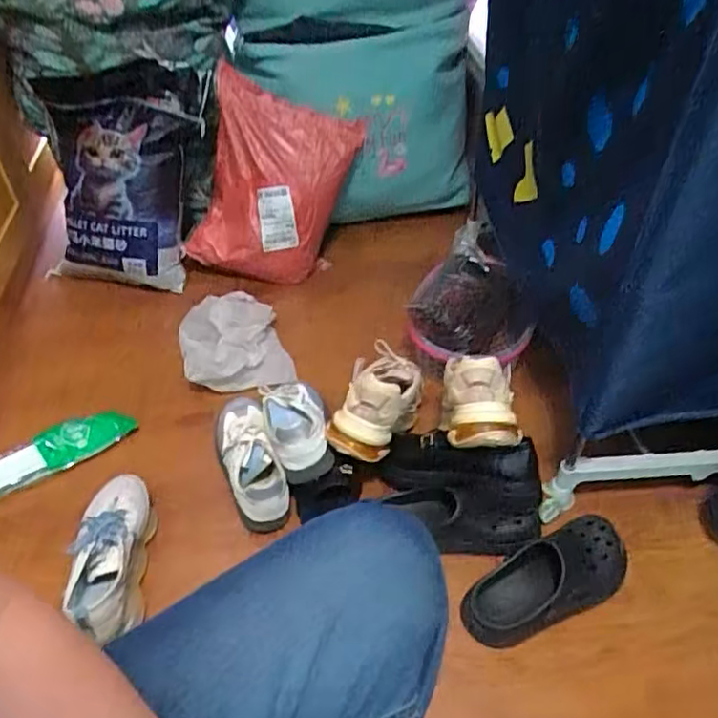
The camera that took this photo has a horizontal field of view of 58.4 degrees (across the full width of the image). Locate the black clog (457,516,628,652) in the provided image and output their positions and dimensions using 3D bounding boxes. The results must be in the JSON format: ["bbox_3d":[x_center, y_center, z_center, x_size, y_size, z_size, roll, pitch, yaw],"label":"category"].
[{"bbox_3d":[0.265,0.295,0.871,0.257,0.071,0.099,-19,47,-18],"label":"black clog"}]

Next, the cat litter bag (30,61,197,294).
[{"bbox_3d":[-0.483,-0.369,1.296,0.317,0.427,0.131,12,8,16],"label":"cat litter bag"}]

